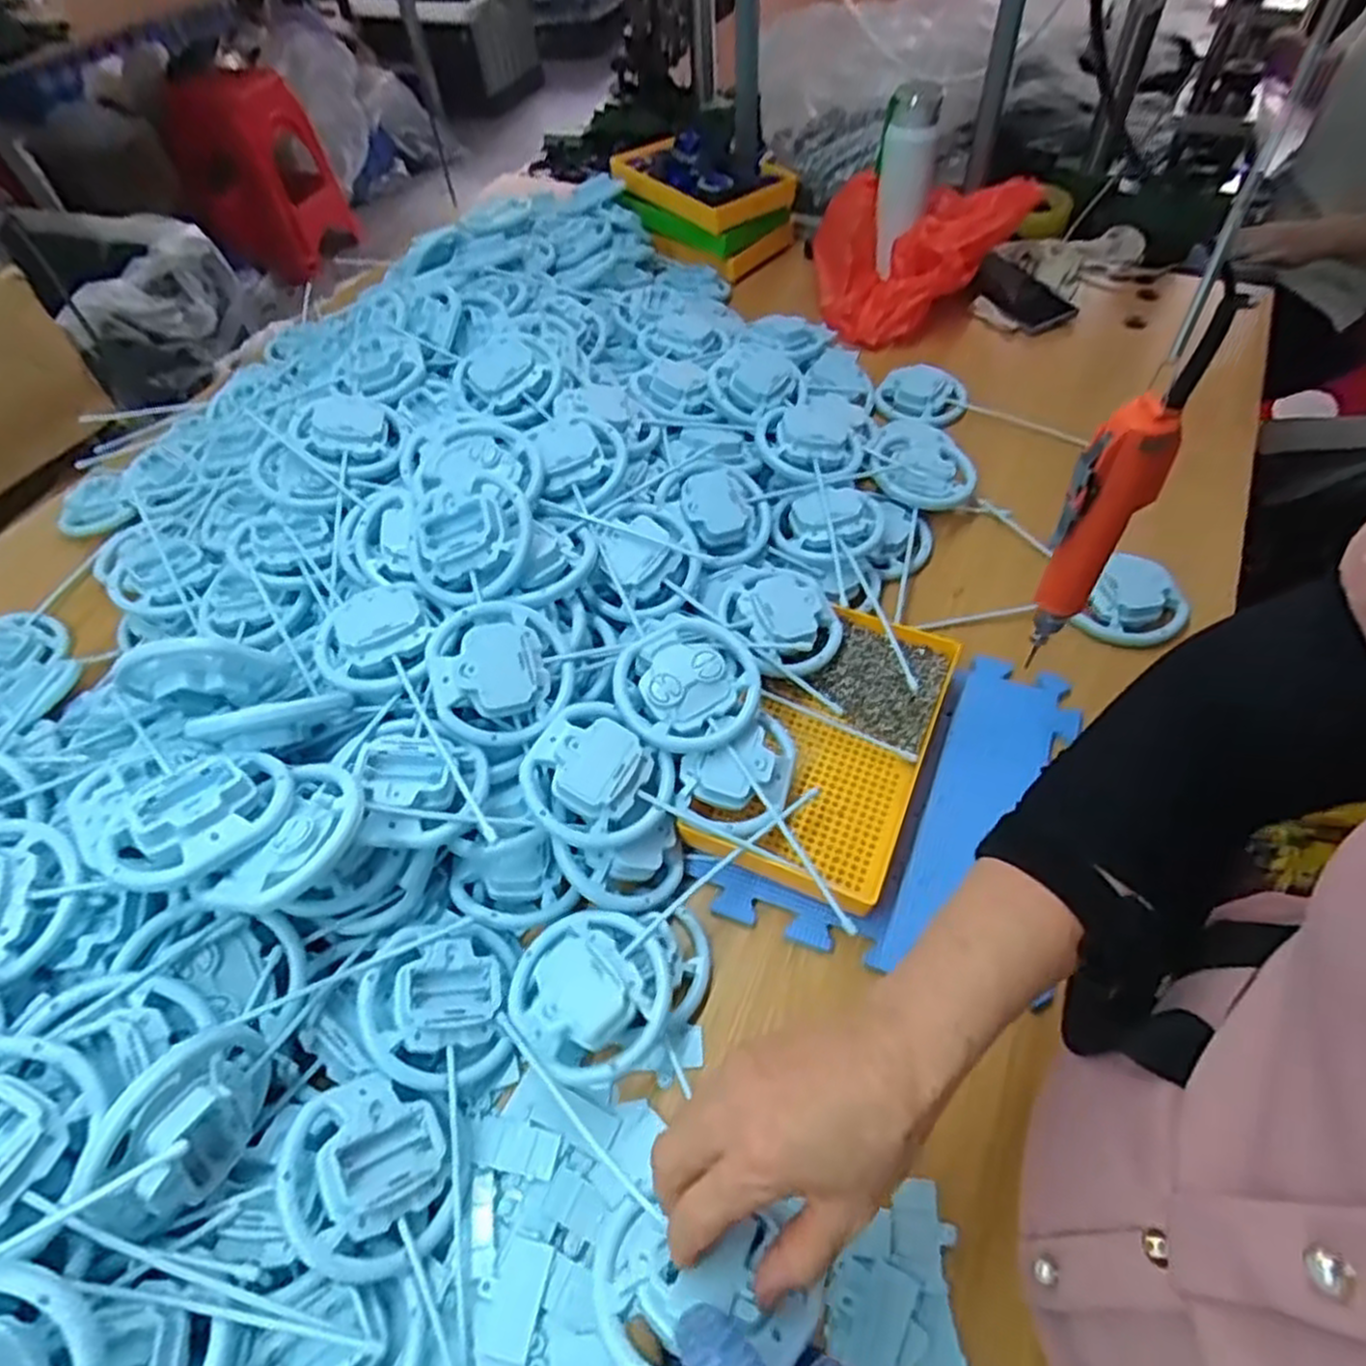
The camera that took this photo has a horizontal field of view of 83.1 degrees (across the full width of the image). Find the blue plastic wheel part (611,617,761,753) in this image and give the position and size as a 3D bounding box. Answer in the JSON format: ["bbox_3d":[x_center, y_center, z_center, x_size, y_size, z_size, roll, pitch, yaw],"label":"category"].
[{"bbox_3d":[0.003,-0.001,0.559,0.100,0.027,0.106,-2,54,3],"label":"blue plastic wheel part"}]

